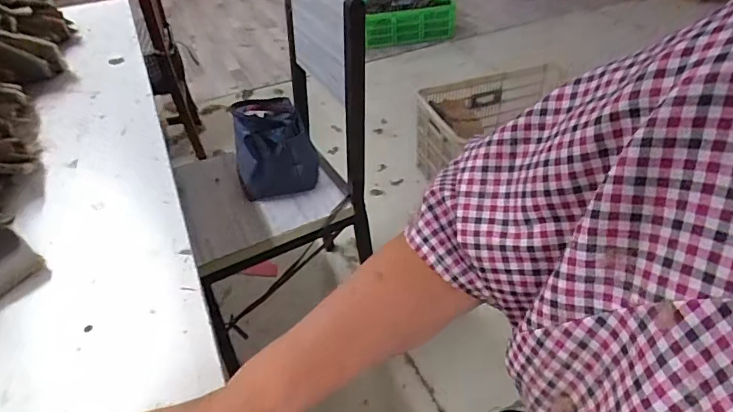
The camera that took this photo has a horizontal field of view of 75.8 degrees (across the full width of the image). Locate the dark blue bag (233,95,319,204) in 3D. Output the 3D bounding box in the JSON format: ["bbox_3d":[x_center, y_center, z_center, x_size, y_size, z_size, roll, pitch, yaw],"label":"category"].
[{"bbox_3d":[-0.213,-0.135,1.087,0.174,0.173,0.149,-13,40,-13],"label":"dark blue bag"}]

